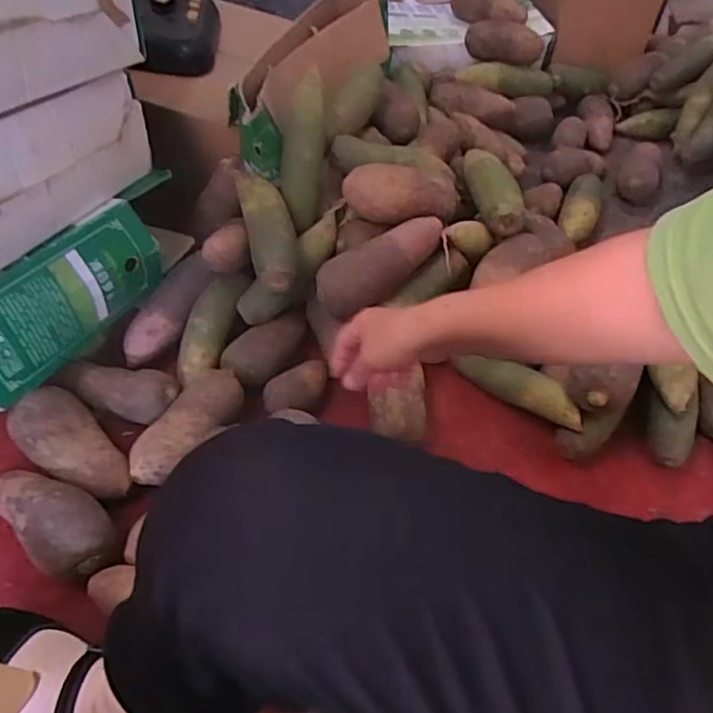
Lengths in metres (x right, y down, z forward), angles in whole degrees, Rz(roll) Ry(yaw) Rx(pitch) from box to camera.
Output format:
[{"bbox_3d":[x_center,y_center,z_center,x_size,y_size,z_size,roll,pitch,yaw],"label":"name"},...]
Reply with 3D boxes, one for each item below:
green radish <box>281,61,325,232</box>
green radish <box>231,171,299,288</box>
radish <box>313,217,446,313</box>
[{"bbox_3d":[-0.070,-0.280,0.822,0.053,0.212,0.059,5,8,2],"label":"green radish"},{"bbox_3d":[-0.113,-0.173,0.780,0.059,0.046,0.192,-10,53,-10],"label":"green radish"},{"bbox_3d":[0.031,-0.119,0.757,0.180,0.061,0.059,-33,58,1],"label":"radish"}]

